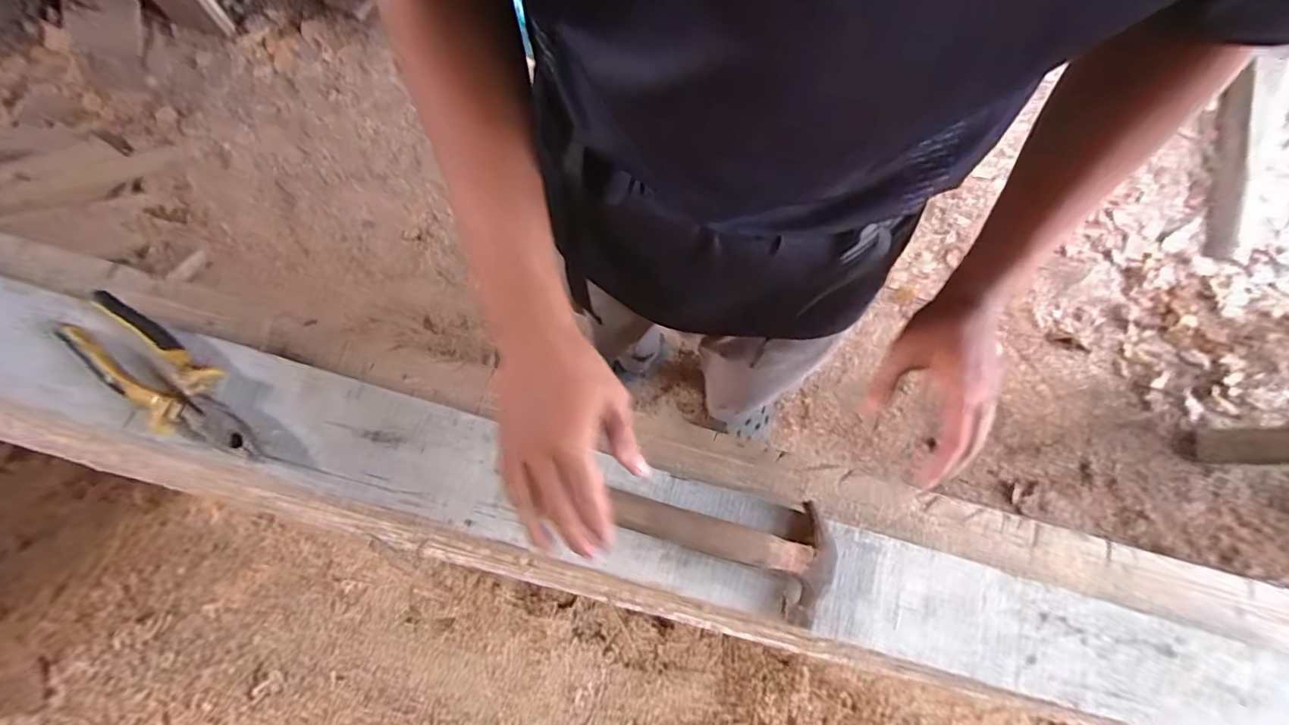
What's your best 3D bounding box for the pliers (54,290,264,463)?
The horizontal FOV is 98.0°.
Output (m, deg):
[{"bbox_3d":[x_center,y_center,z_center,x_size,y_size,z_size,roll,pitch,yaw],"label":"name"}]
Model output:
[{"bbox_3d":[-0.383,0.018,0.452,0.184,0.026,0.056,36,78,7],"label":"pliers"}]

